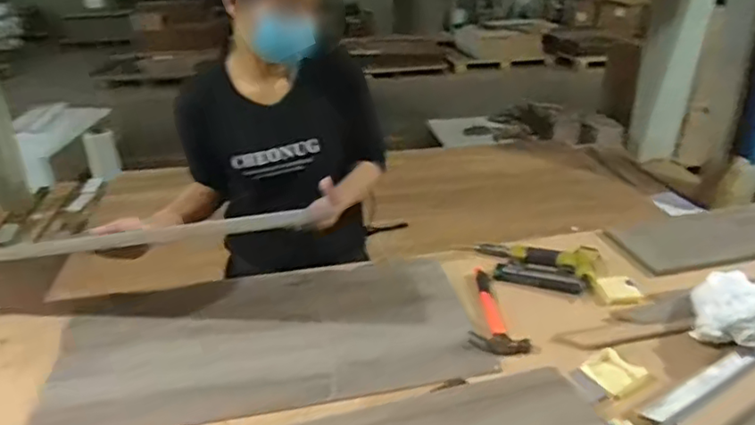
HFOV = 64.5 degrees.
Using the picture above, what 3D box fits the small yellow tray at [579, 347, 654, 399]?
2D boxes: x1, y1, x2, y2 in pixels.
[{"bbox_3d":[0.382,0.259,0.963,0.087,0.021,0.083,-13,29,-25],"label":"small yellow tray"}]

